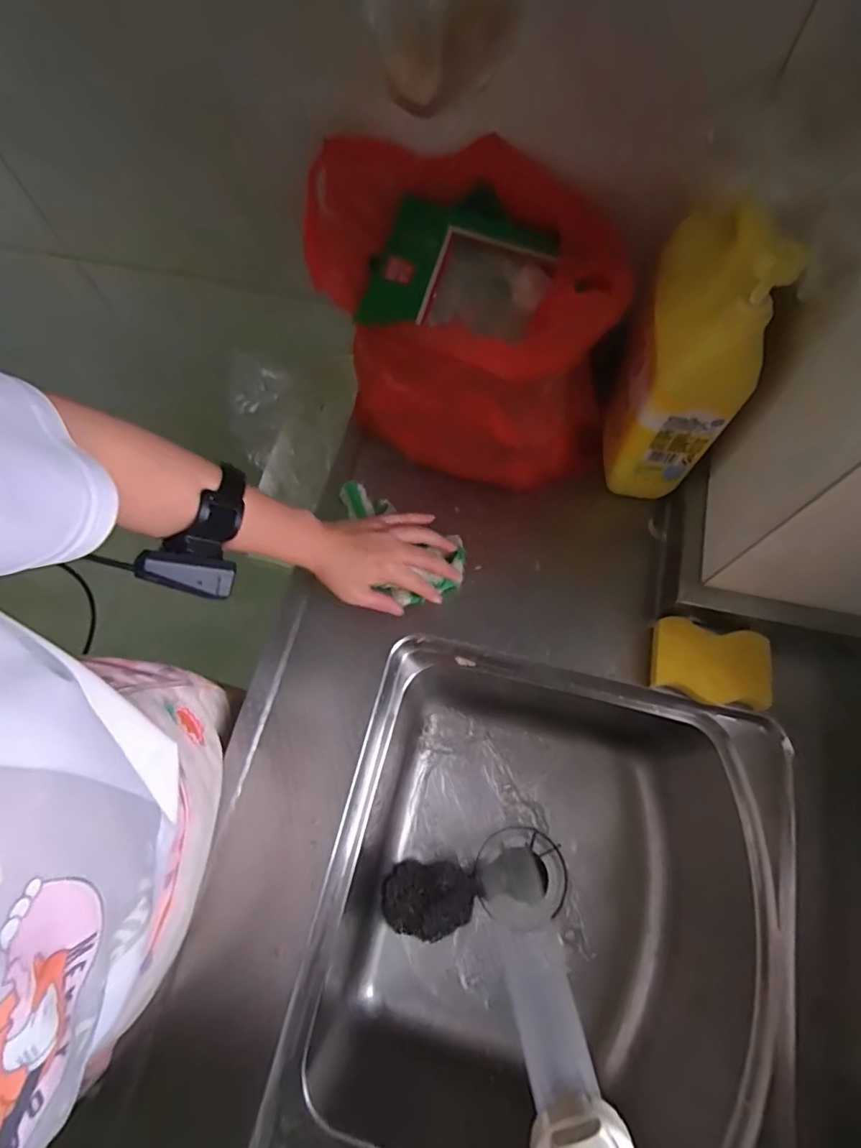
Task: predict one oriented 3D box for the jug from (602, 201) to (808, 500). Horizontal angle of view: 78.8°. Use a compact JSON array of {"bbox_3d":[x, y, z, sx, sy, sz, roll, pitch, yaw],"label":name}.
[{"bbox_3d":[0.232,-0.196,0.487,0.082,0.284,0.154,11,70,6],"label":"jug"}]

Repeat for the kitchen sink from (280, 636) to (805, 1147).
[{"bbox_3d":[0.110,0.339,0.558,0.389,0.236,0.445,10,70,6],"label":"kitchen sink"}]

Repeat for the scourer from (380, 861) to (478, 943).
[{"bbox_3d":[-0.003,0.387,0.619,0.109,0.030,0.078,0,69,2],"label":"scourer"}]

